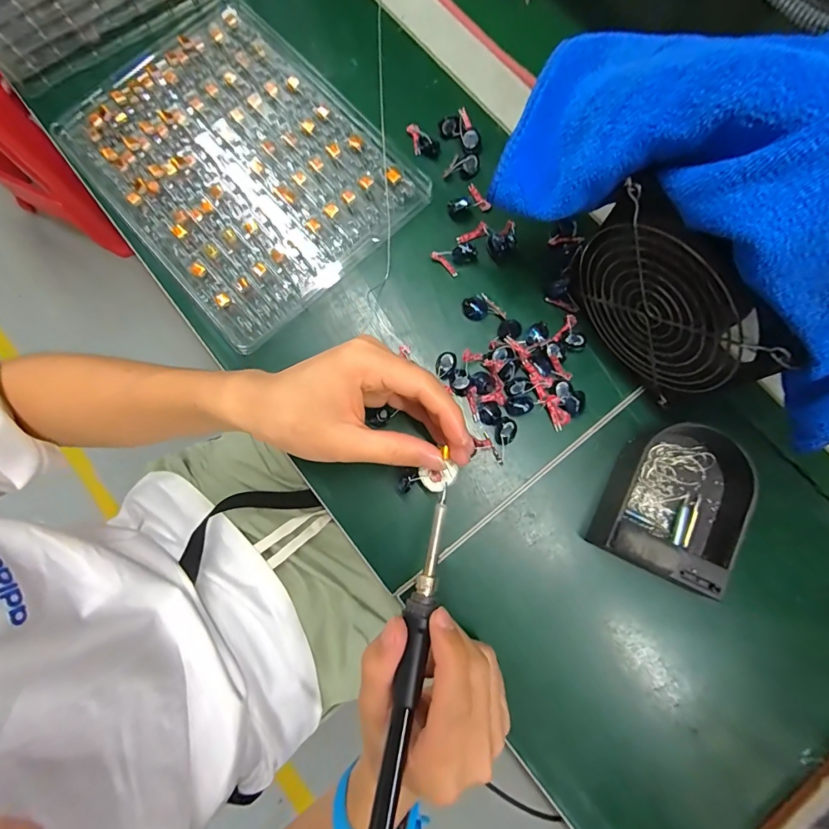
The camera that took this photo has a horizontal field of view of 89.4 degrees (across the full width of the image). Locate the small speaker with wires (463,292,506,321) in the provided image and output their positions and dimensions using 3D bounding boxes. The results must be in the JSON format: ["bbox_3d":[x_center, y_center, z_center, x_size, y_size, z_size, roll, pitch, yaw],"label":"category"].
[{"bbox_3d":[0.052,-0.081,0.316,0.031,0.009,0.018,-4,80,0],"label":"small speaker with wires"}]

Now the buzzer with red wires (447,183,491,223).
[{"bbox_3d":[0.042,-0.166,0.328,0.030,0.012,0.024,-36,81,-5],"label":"buzzer with red wires"}]

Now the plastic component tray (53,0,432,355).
[{"bbox_3d":[-0.141,-0.204,0.338,0.197,0.014,0.258,-41,82,-6],"label":"plastic component tray"}]

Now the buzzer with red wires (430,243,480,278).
[{"bbox_3d":[0.031,-0.124,0.321,0.025,0.013,0.025,-42,82,-6],"label":"buzzer with red wires"}]

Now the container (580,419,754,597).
[{"bbox_3d":[0.176,0.055,0.275,0.083,0.035,0.107,27,82,6],"label":"container"}]

